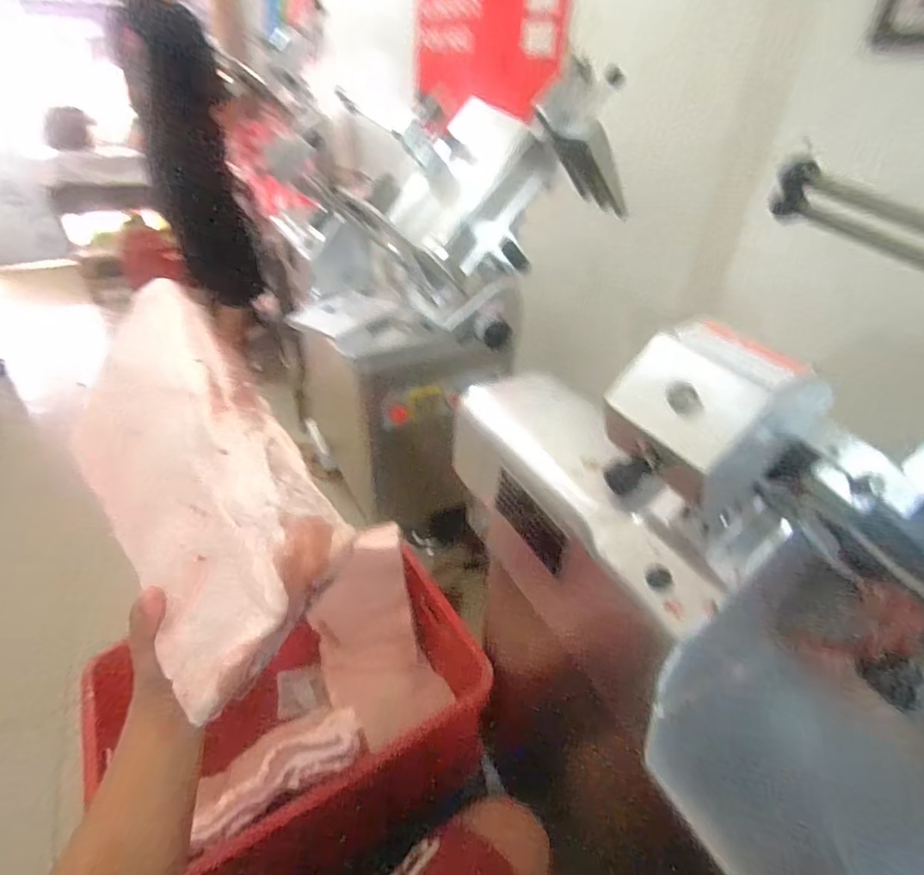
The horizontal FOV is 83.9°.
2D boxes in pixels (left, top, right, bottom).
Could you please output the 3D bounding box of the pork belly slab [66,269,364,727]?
[{"bbox_3d":[-0.209,0.040,0.379,0.269,0.189,0.054,48,23,21],"label":"pork belly slab"}]

